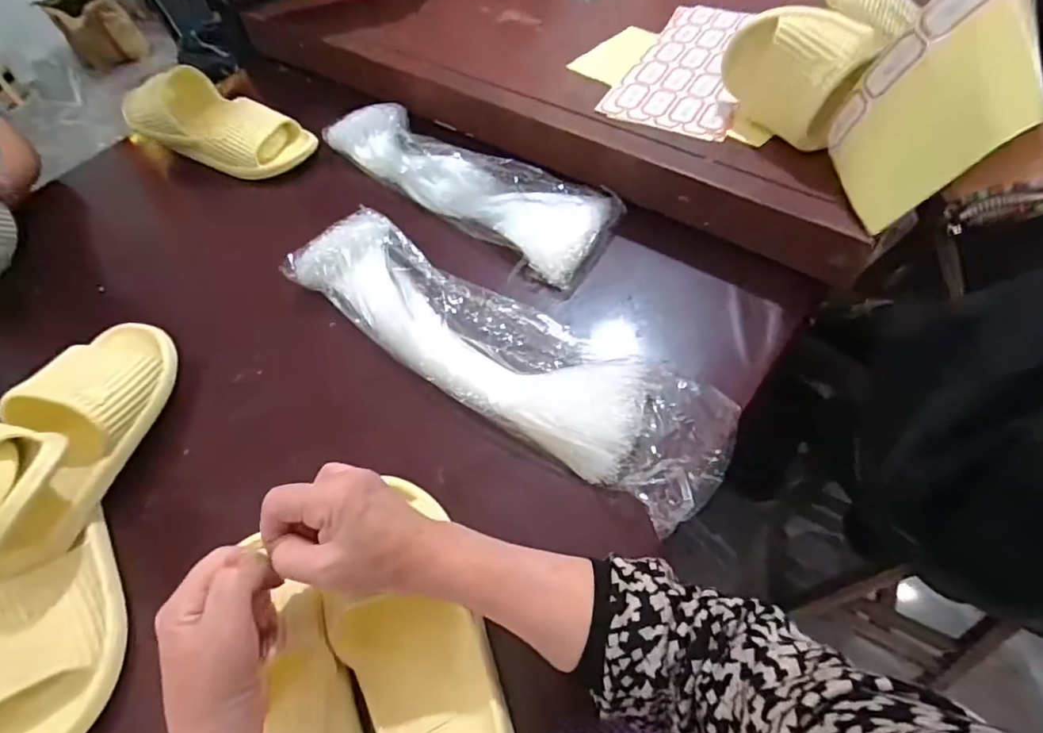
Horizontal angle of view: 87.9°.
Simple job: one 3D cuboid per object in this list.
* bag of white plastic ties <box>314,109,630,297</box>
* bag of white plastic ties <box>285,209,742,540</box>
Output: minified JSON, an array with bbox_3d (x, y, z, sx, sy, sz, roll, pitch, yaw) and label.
[{"bbox_3d":[-0.082,-0.239,0.684,0.435,0.035,0.144,33,65,22],"label":"bag of white plastic ties"},{"bbox_3d":[-0.032,-0.025,0.528,0.483,0.045,0.127,32,65,21],"label":"bag of white plastic ties"}]

